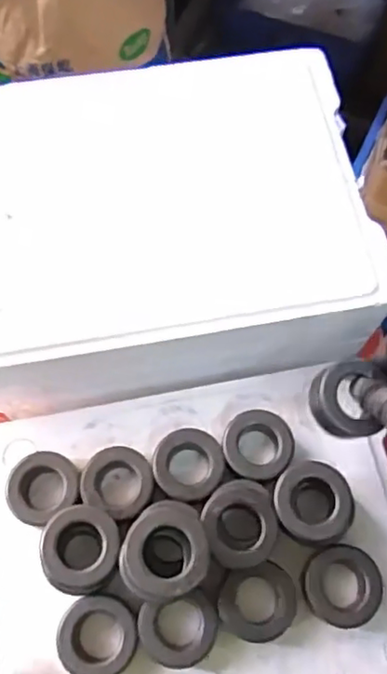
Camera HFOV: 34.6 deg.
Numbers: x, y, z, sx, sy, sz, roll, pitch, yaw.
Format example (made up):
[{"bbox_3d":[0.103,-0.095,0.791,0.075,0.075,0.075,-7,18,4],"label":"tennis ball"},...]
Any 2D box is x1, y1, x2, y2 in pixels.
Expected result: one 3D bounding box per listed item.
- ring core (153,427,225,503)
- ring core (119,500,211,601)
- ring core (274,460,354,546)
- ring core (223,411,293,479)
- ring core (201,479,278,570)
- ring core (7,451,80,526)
[{"bbox_3d":[-0.004,0.112,0.539,0.060,0.037,0.061,0,70,-1],"label":"ring core"},{"bbox_3d":[-0.020,0.157,0.460,0.061,0.030,0.069,20,71,6],"label":"ring core"},{"bbox_3d":[0.096,0.134,0.501,0.061,0.028,0.063,0,70,-1],"label":"ring core"},{"bbox_3d":[0.056,0.097,0.545,0.059,0.038,0.057,0,70,-1],"label":"ring core"},{"bbox_3d":[0.037,0.147,0.493,0.058,0.026,0.067,-6,70,-3],"label":"ring core"},{"bbox_3d":[-0.127,0.129,0.533,0.059,0.037,0.055,0,70,-1],"label":"ring core"}]

